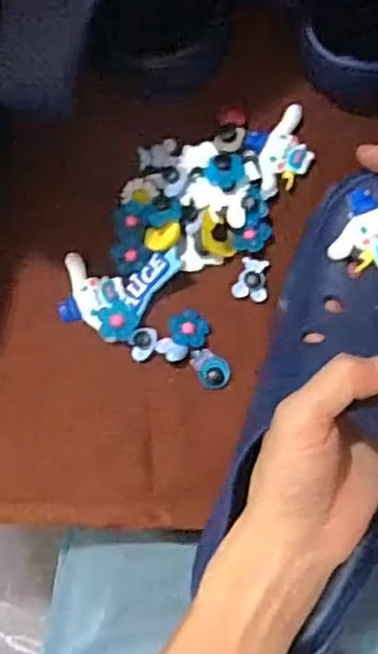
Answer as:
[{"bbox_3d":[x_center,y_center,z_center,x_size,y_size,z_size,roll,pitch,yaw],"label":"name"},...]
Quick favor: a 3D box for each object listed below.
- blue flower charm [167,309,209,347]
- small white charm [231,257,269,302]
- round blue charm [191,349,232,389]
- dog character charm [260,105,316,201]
[{"bbox_3d":[-0.001,0.001,0.416,0.024,0.004,0.023,-1,82,4],"label":"blue flower charm"},{"bbox_3d":[0.038,-0.029,0.418,0.021,0.004,0.026,8,82,5],"label":"small white charm"},{"bbox_3d":[0.014,0.024,0.412,0.019,0.006,0.026,-28,81,0],"label":"round blue charm"},{"bbox_3d":[0.062,-0.108,0.428,0.031,0.006,0.060,31,85,8],"label":"dog character charm"}]

